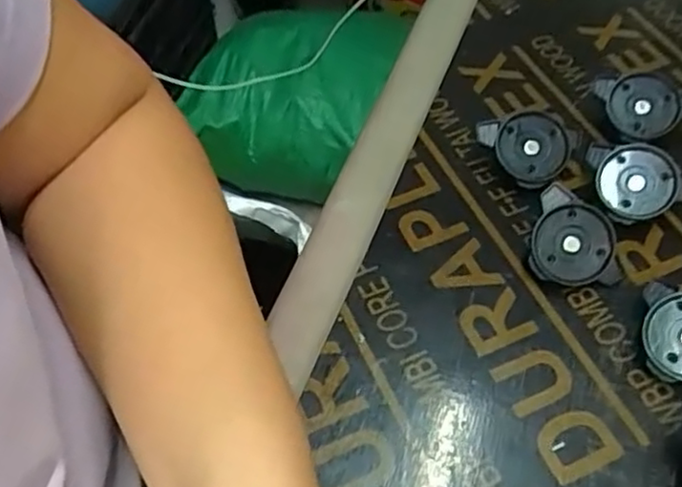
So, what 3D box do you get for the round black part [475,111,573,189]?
[{"bbox_3d":[0.112,-0.062,0.400,0.047,0.016,0.051,-44,82,-1],"label":"round black part"}]

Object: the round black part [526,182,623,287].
[{"bbox_3d":[0.127,-0.003,0.362,0.047,0.017,0.050,9,89,6],"label":"round black part"}]

